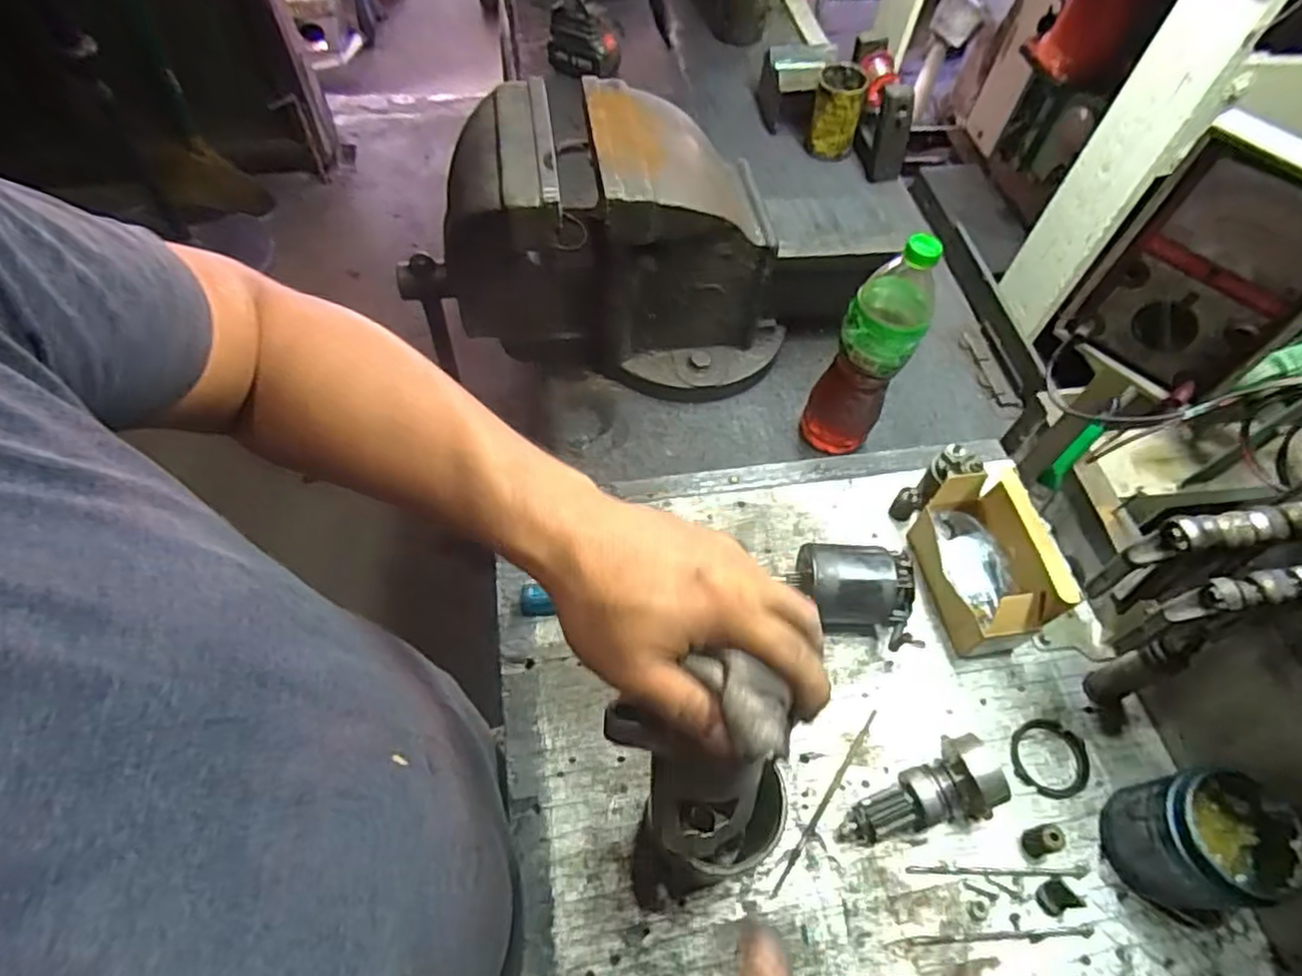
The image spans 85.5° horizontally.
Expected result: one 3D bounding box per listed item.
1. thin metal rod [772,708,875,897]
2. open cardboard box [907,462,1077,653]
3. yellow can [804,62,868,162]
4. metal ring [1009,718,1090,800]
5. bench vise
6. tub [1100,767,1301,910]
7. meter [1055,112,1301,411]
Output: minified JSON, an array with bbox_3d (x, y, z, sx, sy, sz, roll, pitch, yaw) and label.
[{"bbox_3d":[0.148,0.261,0.591,0.006,0.004,0.176,34,62,16],"label":"thin metal rod"},{"bbox_3d":[0.311,0.068,0.656,0.081,0.110,0.145,-4,59,-6],"label":"open cardboard box"},{"bbox_3d":[0.281,-0.573,1.068,0.072,0.100,0.081,13,59,4],"label":"yellow can"},{"bbox_3d":[0.349,0.236,0.614,0.064,0.005,0.067,2,59,-3],"label":"metal ring"},{"bbox_3d":[0.010,-0.259,0.767,0.512,0.257,0.182,-2,59,-5],"label":"bench vise"},{"bbox_3d":[0.417,0.269,0.539,0.087,0.099,0.086,2,59,-3],"label":"tub"},{"bbox_3d":[0.380,-0.145,0.474,0.057,0.169,0.126,-30,66,-20],"label":"meter"}]

